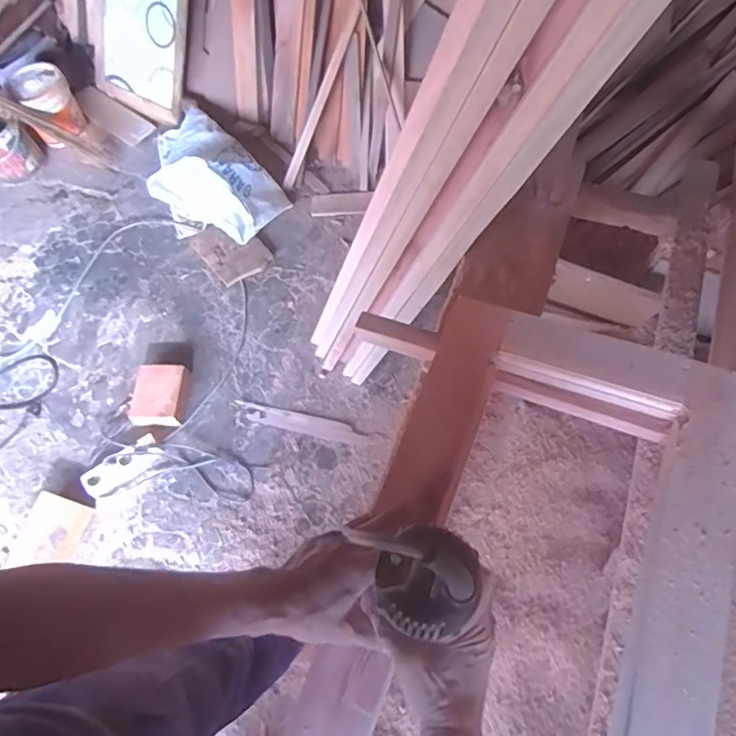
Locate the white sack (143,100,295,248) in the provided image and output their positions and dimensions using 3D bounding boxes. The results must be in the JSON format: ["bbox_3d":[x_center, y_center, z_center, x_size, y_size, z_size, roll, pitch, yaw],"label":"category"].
[{"bbox_3d":[-0.533,-0.624,1.734,0.325,0.183,0.579,-39,68,-14],"label":"white sack"}]

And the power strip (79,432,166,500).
[{"bbox_3d":[-0.637,0.254,1.404,0.203,0.038,0.074,-34,67,-12],"label":"power strip"}]

